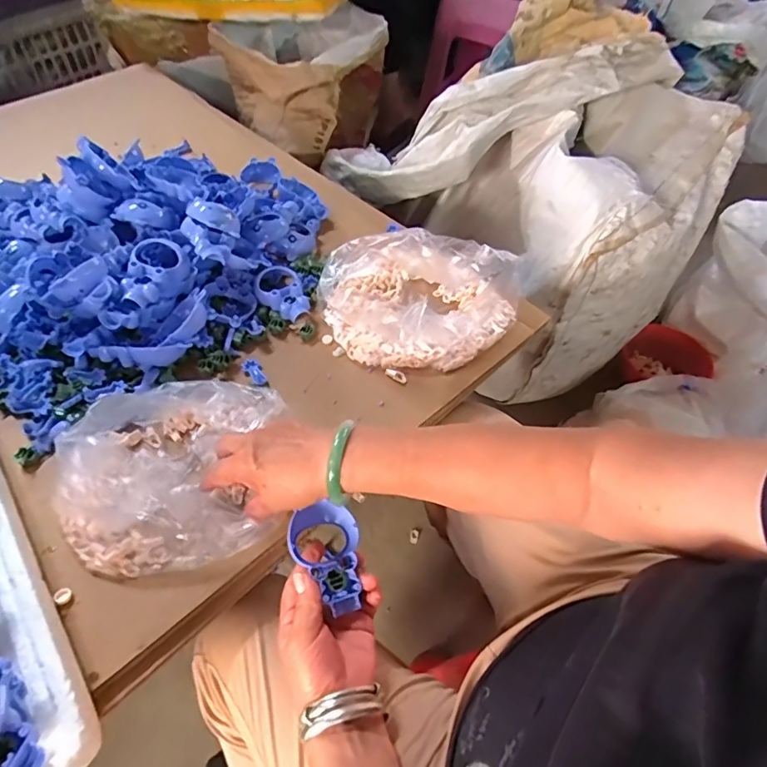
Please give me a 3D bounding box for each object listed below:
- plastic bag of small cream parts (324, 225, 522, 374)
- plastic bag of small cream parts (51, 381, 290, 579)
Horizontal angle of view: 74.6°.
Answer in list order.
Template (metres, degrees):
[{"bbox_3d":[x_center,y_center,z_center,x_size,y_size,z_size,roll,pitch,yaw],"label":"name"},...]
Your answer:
[{"bbox_3d":[0.044,-0.104,0.575,0.221,0.103,0.168,11,53,7],"label":"plastic bag of small cream parts"},{"bbox_3d":[-0.184,0.065,0.450,0.187,0.086,0.175,-6,53,-6],"label":"plastic bag of small cream parts"}]

